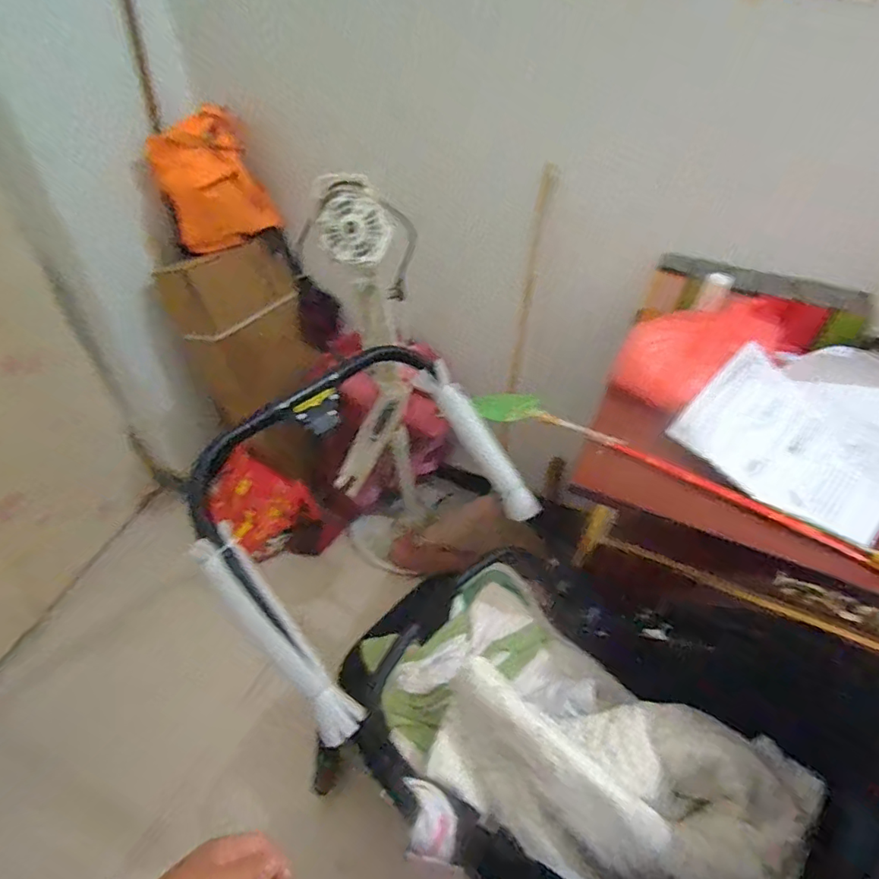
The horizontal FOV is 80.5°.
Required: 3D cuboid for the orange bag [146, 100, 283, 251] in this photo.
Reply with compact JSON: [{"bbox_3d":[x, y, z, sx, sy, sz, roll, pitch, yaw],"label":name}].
[{"bbox_3d":[-0.528,-0.612,1.236,0.120,0.264,0.242,15,45,13],"label":"orange bag"}]

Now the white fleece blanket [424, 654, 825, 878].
[{"bbox_3d":[0.202,0.427,0.655,0.408,0.115,0.205,16,45,14],"label":"white fleece blanket"}]

